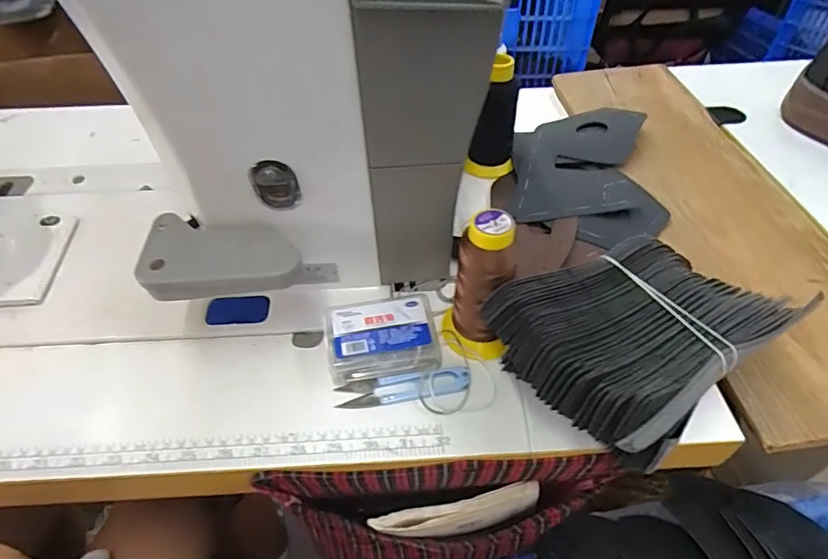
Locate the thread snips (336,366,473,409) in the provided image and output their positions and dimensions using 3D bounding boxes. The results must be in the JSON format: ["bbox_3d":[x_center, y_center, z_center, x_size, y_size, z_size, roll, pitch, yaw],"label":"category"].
[{"bbox_3d":[-0.007,0.081,0.380,0.101,0.009,0.021,-7,47,-4],"label":"thread snips"}]

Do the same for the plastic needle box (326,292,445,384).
[{"bbox_3d":[-0.025,0.045,0.395,0.088,0.033,0.059,-9,47,-6],"label":"plastic needle box"}]

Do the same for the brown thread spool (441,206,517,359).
[{"bbox_3d":[0.048,0.005,0.373,0.046,0.118,0.052,-12,47,-8],"label":"brown thread spool"}]

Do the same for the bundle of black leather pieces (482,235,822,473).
[{"bbox_3d":[0.144,0.037,0.340,0.155,0.051,0.127,-30,52,-23],"label":"bundle of black leather pieces"}]

